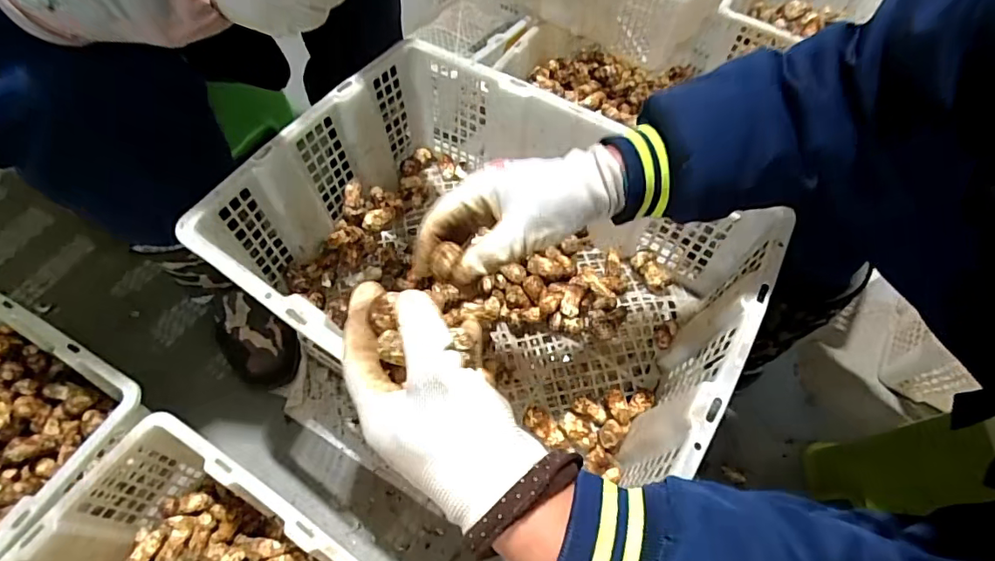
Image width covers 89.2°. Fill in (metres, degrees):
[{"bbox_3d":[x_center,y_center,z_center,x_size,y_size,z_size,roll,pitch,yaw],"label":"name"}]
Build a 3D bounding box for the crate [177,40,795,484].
[{"bbox_3d":[-0.006,-0.014,0.539,0.477,0.167,0.351,31,62,15],"label":"crate"}]

